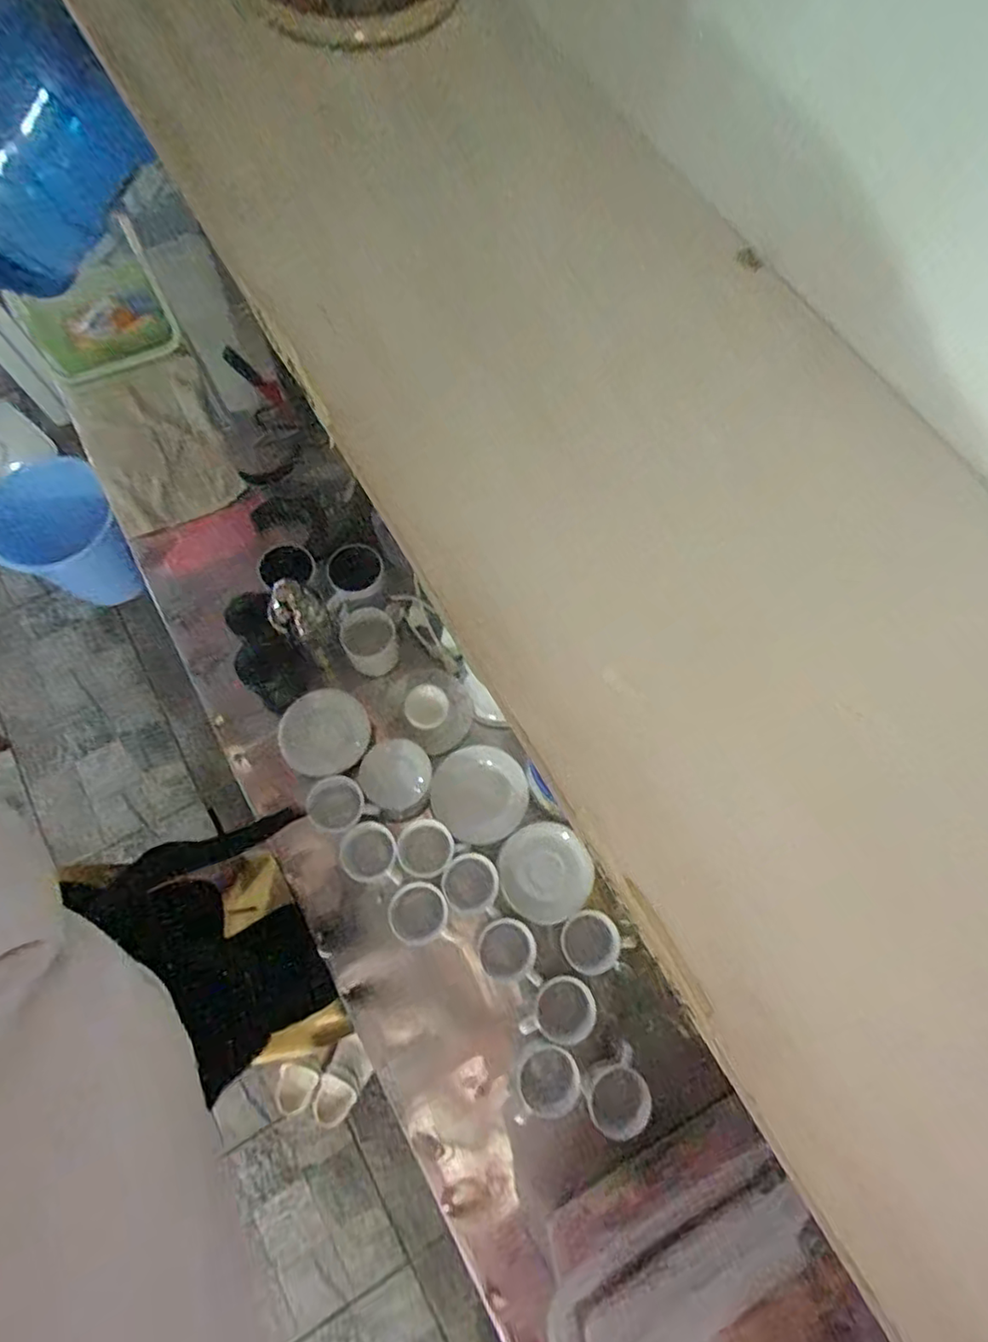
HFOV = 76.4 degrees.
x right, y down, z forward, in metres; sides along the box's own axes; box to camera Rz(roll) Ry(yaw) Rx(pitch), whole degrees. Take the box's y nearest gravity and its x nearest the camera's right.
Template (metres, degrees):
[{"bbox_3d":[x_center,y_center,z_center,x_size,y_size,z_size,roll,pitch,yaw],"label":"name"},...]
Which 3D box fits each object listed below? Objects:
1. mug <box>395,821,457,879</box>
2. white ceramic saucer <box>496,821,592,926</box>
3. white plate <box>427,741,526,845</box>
[{"bbox_3d":[-0.106,0.283,0.995,0.082,0.099,0.083,1,72,-2],"label":"mug"},{"bbox_3d":[0.078,0.305,0.951,0.133,0.032,0.140,1,72,-2],"label":"white ceramic saucer"},{"bbox_3d":[-0.025,0.200,1.027,0.152,0.017,0.155,1,94,10],"label":"white plate"}]

